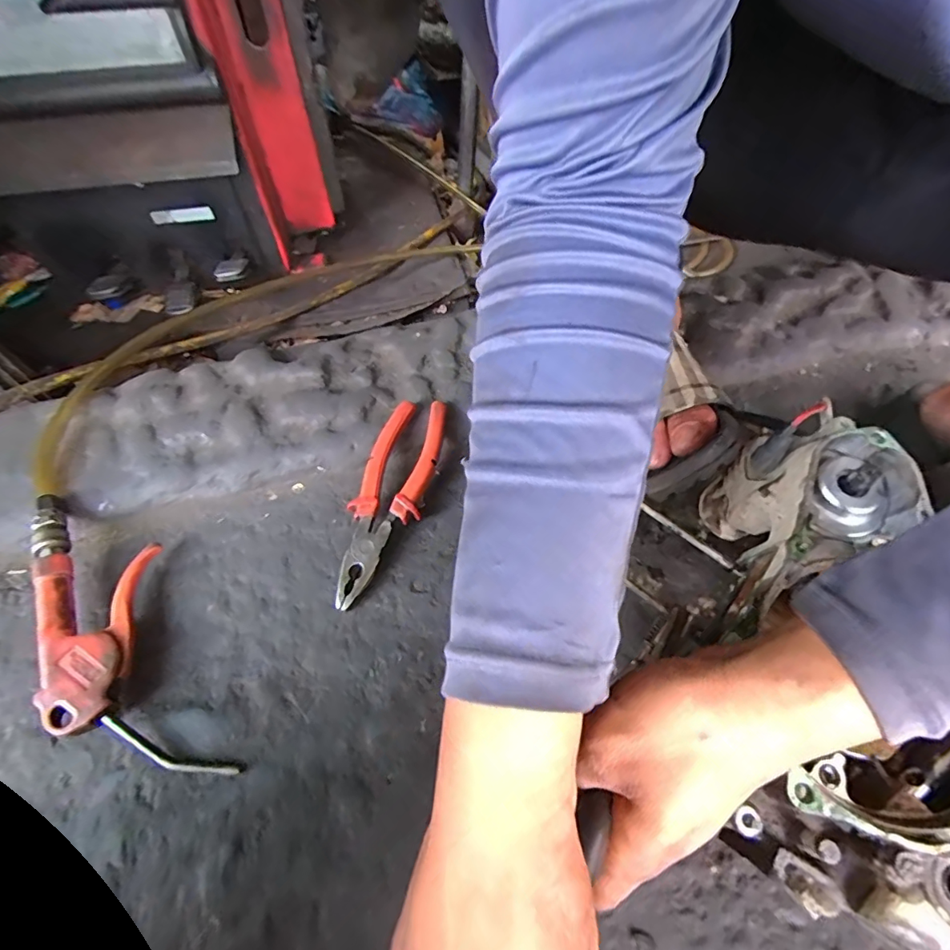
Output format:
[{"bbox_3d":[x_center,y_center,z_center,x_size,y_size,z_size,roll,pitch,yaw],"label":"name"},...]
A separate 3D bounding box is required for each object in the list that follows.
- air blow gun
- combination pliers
[{"bbox_3d":[-0.262,0.109,0.333,0.090,0.035,0.267,-29,58,-18],"label":"air blow gun"},{"bbox_3d":[-0.070,0.017,0.384,0.054,0.013,0.182,15,67,7],"label":"combination pliers"}]

